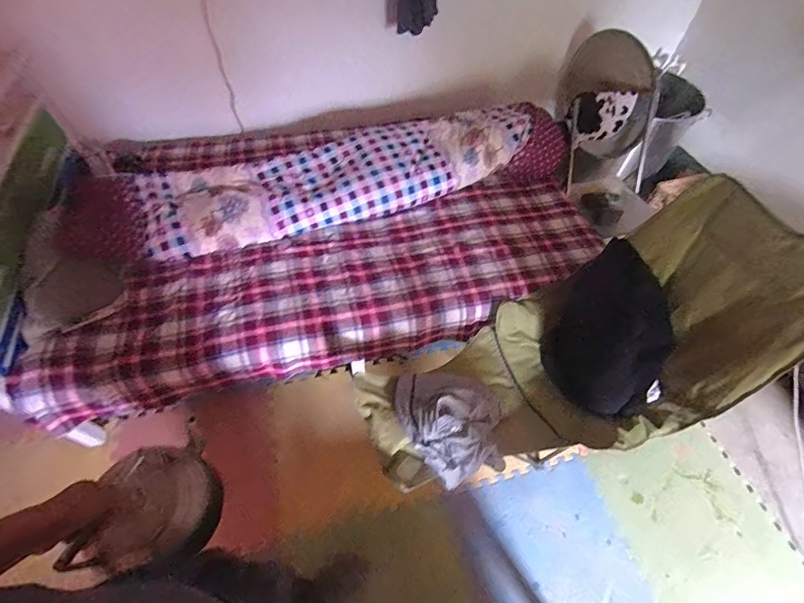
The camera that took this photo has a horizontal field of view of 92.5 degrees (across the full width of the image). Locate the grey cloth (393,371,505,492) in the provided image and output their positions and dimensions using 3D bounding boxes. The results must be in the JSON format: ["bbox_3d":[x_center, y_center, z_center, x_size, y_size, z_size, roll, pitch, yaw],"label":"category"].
[{"bbox_3d":[0.151,0.310,1.057,0.296,0.149,0.311,-23,58,-17],"label":"grey cloth"}]

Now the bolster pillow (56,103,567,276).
[{"bbox_3d":[-0.217,-0.491,1.448,1.714,0.252,0.468,-16,56,-13],"label":"bolster pillow"}]

